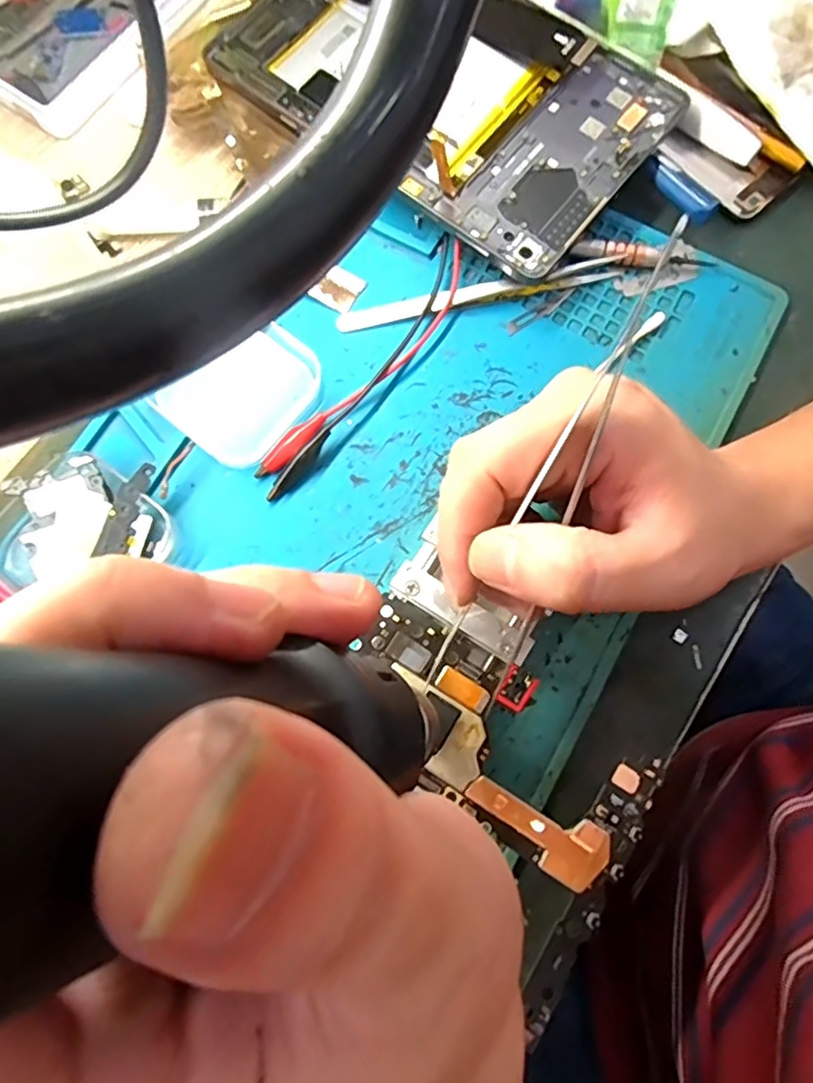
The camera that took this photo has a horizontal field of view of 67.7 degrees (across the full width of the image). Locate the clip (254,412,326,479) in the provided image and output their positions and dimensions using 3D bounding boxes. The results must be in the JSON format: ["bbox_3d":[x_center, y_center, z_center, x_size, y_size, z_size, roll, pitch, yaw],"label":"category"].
[{"bbox_3d":[-0.051,-0.042,0.266,0.039,0.005,0.010,-42,82,-8],"label":"clip"}]

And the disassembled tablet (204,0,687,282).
[{"bbox_3d":[0.013,-0.229,0.295,0.216,0.011,0.126,38,82,8],"label":"disassembled tablet"}]

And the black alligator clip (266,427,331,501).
[{"bbox_3d":[-0.047,-0.033,0.266,0.007,0.007,0.039,39,81,7],"label":"black alligator clip"}]

